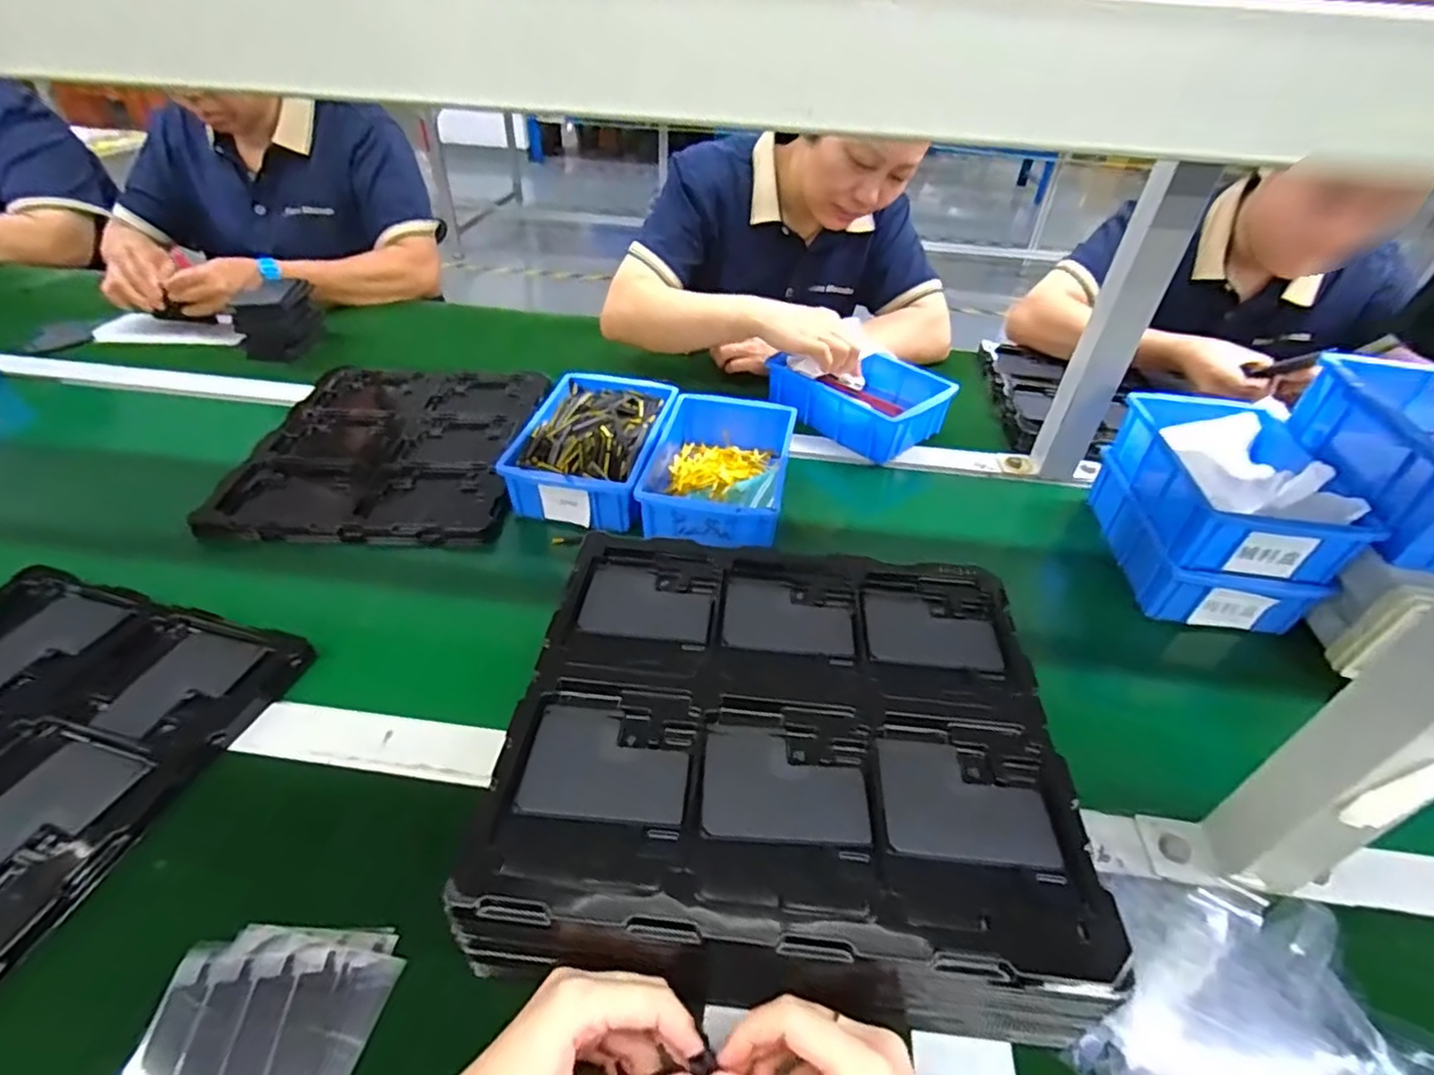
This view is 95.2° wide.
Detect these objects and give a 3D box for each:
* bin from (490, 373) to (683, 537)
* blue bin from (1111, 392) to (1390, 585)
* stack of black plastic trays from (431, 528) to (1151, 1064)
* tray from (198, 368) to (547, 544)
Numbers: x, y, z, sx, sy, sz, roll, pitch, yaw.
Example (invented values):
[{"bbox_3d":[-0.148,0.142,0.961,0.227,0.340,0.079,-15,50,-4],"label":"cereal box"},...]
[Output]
[{"bbox_3d":[-0.127,-0.103,0.707,0.136,0.057,0.213,9,41,6],"label":"bin"},{"bbox_3d":[0.475,-0.054,0.610,0.143,0.060,0.208,7,41,4],"label":"blue bin"},{"bbox_3d":[0.041,0.130,0.429,0.316,0.085,0.286,6,42,2],"label":"stack of black plastic trays"},{"bbox_3d":[-0.351,-0.112,0.747,0.286,0.028,0.341,4,41,-3],"label":"tray"}]

